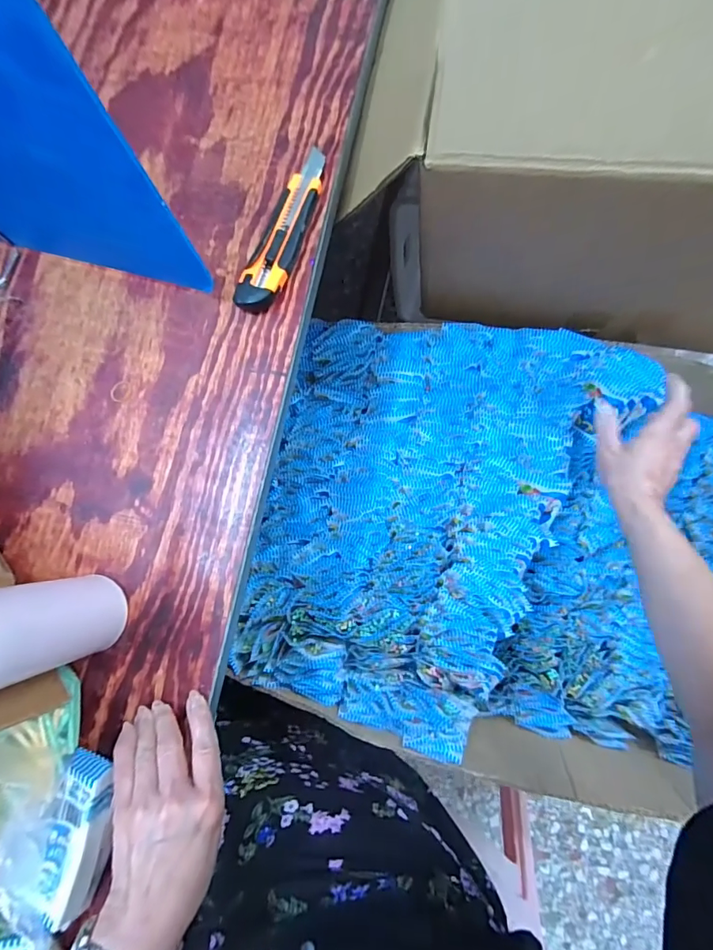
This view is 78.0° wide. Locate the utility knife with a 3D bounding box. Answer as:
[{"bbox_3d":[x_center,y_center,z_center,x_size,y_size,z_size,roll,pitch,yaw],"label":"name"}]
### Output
[{"bbox_3d":[-0.068,-0.237,0.423,0.040,0.017,0.171,19,85,8],"label":"utility knife"}]

